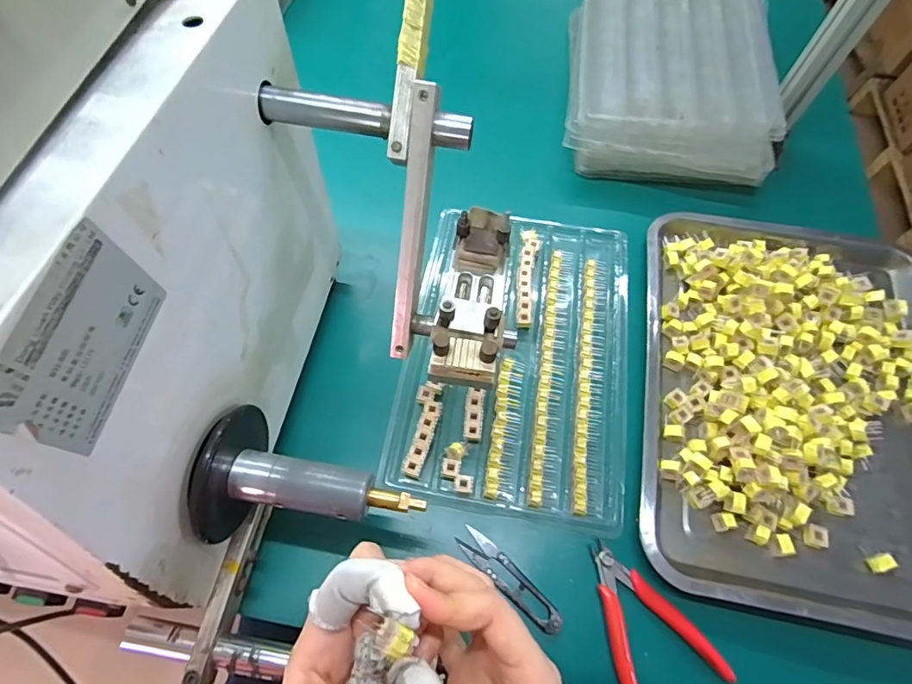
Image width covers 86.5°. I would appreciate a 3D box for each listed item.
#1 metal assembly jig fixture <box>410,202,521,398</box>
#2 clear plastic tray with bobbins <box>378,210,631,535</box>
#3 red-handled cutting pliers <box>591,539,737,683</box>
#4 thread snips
[{"bbox_3d":[0.013,-0.036,0.318,0.056,0.037,0.136,12,65,4],"label":"metal assembly jig fixture"},{"bbox_3d":[0.066,0.004,0.490,0.215,0.022,0.321,10,64,3],"label":"clear plastic tray with bobbins"},{"bbox_3d":[0.148,0.221,0.382,0.082,0.011,0.120,-23,67,-12],"label":"red-handled cutting pliers"},{"bbox_3d":[0.044,0.192,0.394,0.100,0.009,0.022,39,69,15],"label":"thread snips"}]

